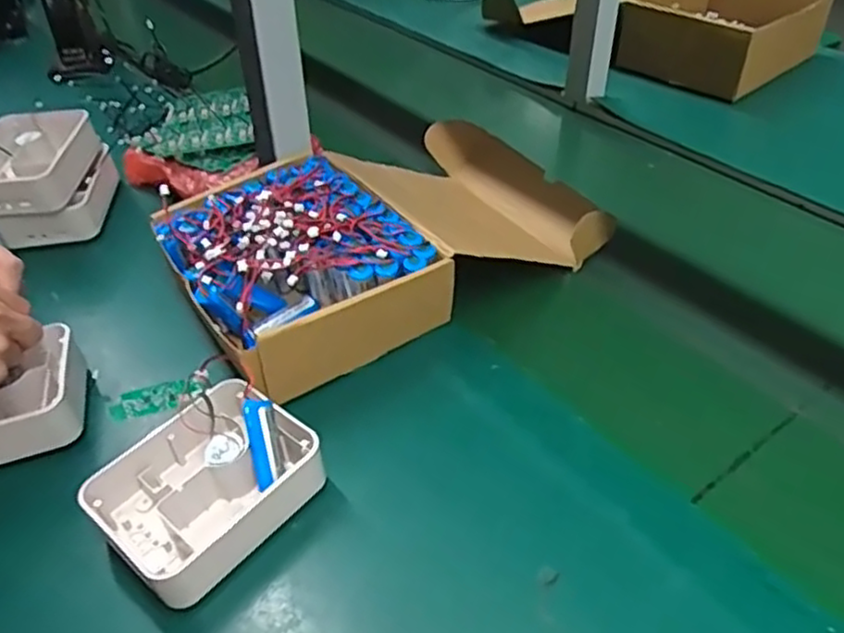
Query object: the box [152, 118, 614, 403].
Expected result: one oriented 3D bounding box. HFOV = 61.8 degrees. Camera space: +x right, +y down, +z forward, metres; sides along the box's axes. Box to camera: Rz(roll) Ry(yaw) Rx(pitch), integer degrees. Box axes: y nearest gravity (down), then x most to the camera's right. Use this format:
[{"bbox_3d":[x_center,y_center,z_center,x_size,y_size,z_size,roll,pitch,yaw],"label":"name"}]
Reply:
[{"bbox_3d":[-0.028,-0.084,0.652,0.380,0.096,0.226,-27,46,-23],"label":"box"}]

